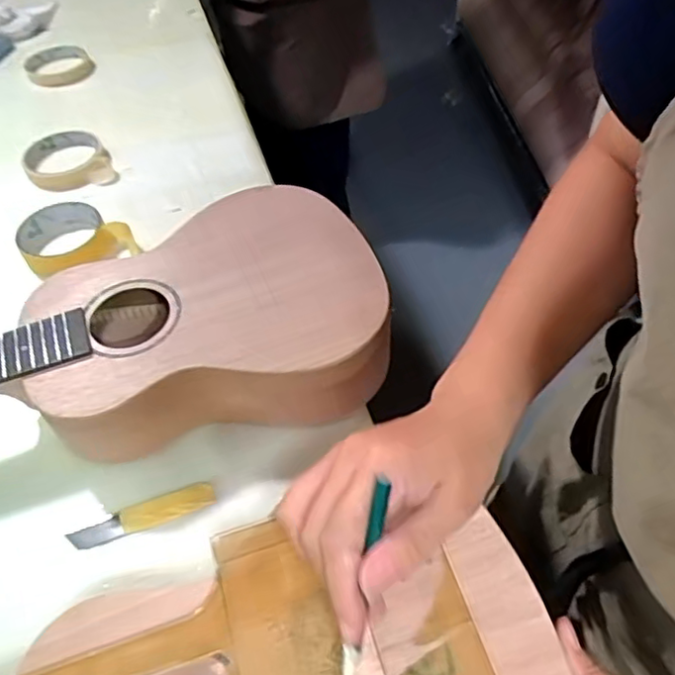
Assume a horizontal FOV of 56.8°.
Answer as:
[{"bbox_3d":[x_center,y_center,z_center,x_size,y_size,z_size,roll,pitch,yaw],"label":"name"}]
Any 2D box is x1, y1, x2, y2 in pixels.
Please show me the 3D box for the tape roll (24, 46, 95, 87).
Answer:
[{"bbox_3d":[-0.372,-0.362,0.835,0.084,0.018,0.088,-5,51,-4],"label":"tape roll"}]

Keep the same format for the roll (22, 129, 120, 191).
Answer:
[{"bbox_3d":[-0.298,-0.196,0.686,0.085,0.019,0.098,-24,53,-15],"label":"roll"}]

